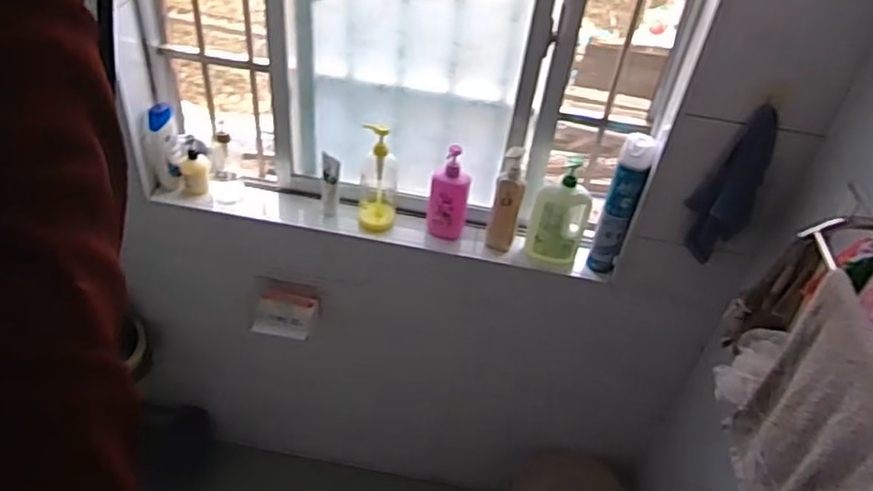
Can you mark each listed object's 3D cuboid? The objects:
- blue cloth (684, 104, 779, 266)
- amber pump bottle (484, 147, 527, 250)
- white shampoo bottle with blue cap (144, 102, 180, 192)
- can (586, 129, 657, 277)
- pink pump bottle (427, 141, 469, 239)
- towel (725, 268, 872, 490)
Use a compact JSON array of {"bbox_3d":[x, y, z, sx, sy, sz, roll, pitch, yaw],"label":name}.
[{"bbox_3d":[0.573,-0.112,1.292,0.115,0.316,0.053,23,43,17],"label":"blue cloth"},{"bbox_3d":[0.164,-0.102,1.508,0.067,0.243,0.059,13,41,7],"label":"amber pump bottle"},{"bbox_3d":[-0.652,-0.231,1.575,0.078,0.198,0.057,-10,43,-19],"label":"white shampoo bottle with blue cap"},{"bbox_3d":[0.404,-0.086,1.451,0.066,0.340,0.078,17,42,11],"label":"can"},{"bbox_3d":[0.030,-0.119,1.528,0.091,0.232,0.050,8,41,1],"label":"pink pump bottle"},{"bbox_3d":[0.486,0.268,0.860,0.032,0.360,0.328,11,41,5],"label":"towel"}]

